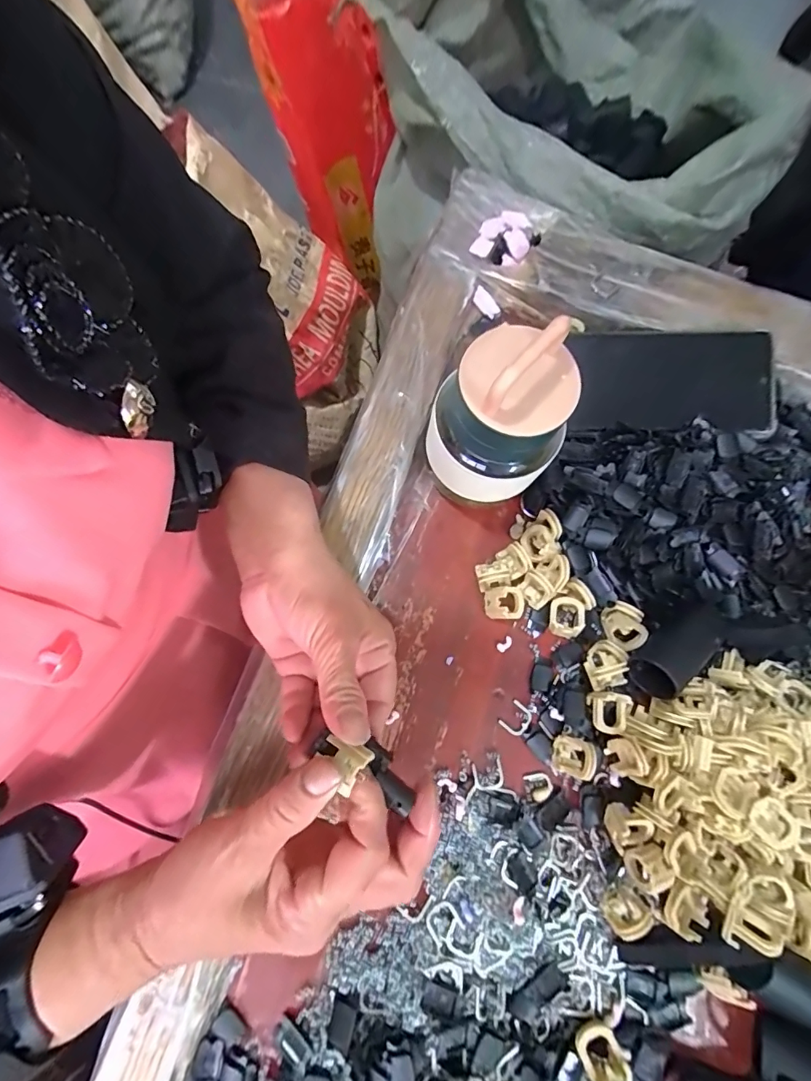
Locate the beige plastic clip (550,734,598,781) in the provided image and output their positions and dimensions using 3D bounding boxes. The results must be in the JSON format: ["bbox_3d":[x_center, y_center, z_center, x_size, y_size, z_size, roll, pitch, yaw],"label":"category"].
[{"bbox_3d":[0.102,0.132,0.275,0.021,0.017,0.022,0,76,-2],"label":"beige plastic clip"}]

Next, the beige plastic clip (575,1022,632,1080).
[{"bbox_3d":[0.106,0.277,0.242,0.026,0.008,0.026,-10,52,13],"label":"beige plastic clip"}]

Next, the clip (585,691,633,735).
[{"bbox_3d":[0.127,0.107,0.281,0.024,0.012,0.024,6,76,-1],"label":"clip"}]

